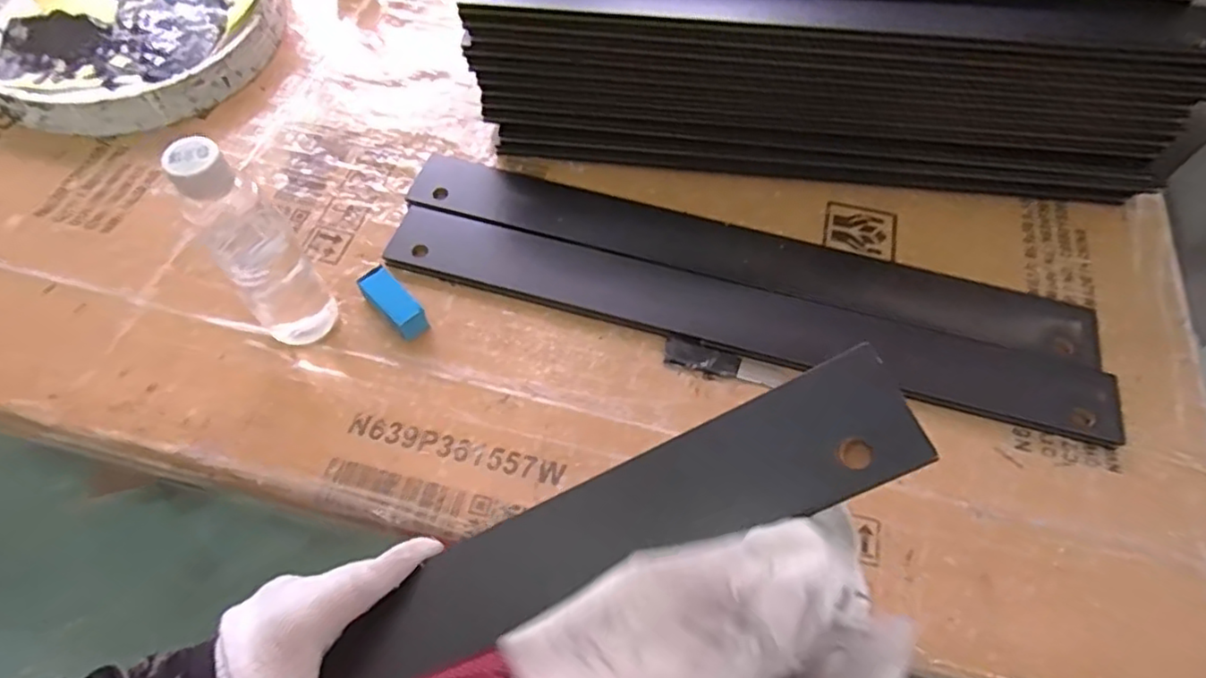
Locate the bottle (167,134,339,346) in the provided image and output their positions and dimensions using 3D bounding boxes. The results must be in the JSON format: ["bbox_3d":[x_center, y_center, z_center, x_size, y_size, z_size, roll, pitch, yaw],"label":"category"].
[{"bbox_3d":[-0.246,-0.062,0.454,0.060,0.187,0.052,-40,68,-21],"label":"bottle"}]

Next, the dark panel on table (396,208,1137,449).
[{"bbox_3d":[0.106,-0.018,0.537,0.598,0.015,0.064,14,61,6],"label":"dark panel on table"}]

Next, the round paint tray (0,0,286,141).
[{"bbox_3d":[-0.500,-0.331,0.675,0.277,0.054,0.276,1,61,-1],"label":"round paint tray"}]

